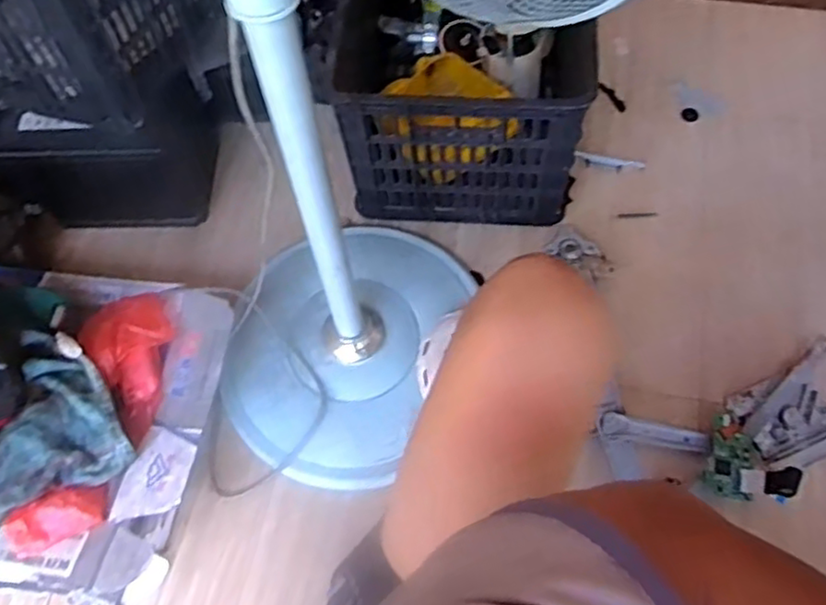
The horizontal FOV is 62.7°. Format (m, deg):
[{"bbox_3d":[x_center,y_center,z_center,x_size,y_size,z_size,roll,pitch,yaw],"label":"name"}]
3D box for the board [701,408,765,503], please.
[{"bbox_3d":[0.420,0.197,0.884,0.064,0.022,0.120,18,54,11],"label":"board"}]

